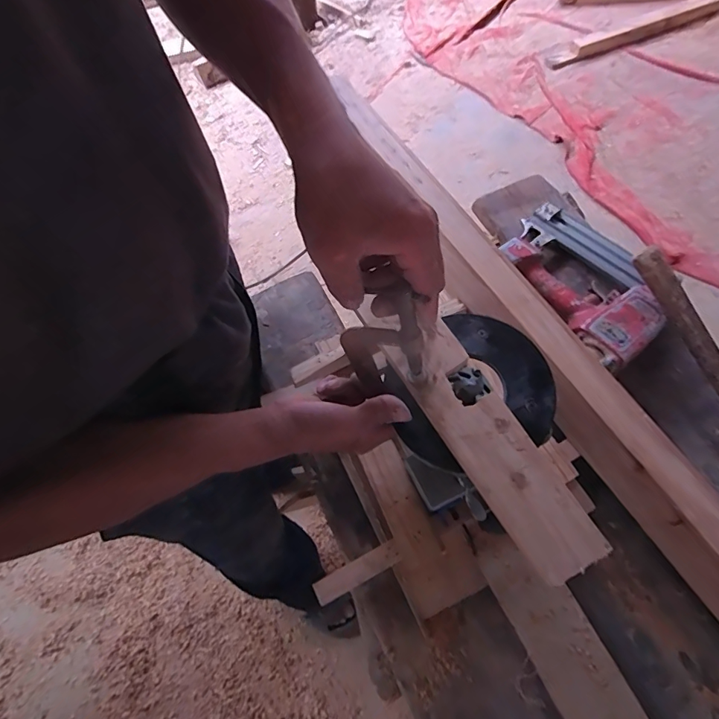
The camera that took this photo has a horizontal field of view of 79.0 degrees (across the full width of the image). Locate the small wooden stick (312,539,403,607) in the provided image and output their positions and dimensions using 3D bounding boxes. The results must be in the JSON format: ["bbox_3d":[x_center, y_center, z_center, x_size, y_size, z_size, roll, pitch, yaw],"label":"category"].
[{"bbox_3d":[-0.002,0.242,0.498,0.104,0.010,0.025,-26,66,-9],"label":"small wooden stick"}]

